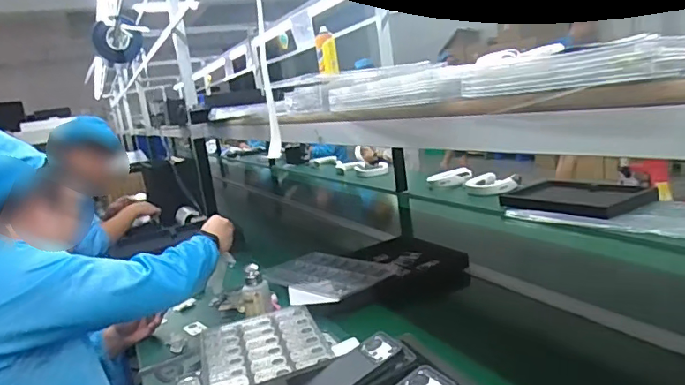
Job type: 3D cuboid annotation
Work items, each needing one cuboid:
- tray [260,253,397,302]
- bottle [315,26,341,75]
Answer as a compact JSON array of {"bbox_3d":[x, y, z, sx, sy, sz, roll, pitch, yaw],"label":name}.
[{"bbox_3d":[-0.041,0.208,1.337,0.322,0.014,0.244,1,14,40],"label":"tray"},{"bbox_3d":[-0.052,-0.475,1.743,0.071,0.142,0.056,-8,11,-1],"label":"bottle"}]

